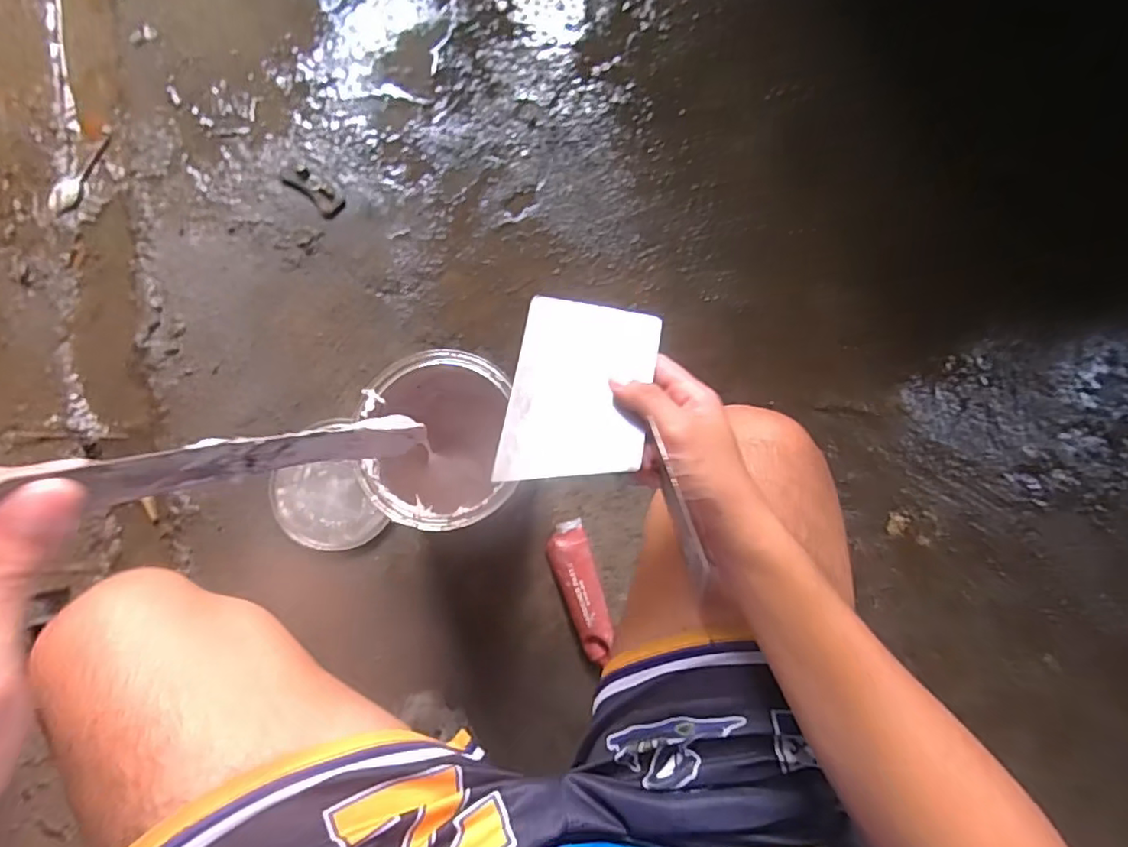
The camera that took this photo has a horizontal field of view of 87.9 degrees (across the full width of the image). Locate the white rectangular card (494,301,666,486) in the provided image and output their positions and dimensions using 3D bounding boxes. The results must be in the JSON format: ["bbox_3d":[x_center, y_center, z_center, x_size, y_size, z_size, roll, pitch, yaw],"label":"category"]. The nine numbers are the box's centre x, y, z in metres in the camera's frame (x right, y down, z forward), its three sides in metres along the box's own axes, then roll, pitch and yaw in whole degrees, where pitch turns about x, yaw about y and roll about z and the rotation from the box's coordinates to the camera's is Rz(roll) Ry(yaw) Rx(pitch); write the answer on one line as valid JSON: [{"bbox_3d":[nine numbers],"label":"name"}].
[{"bbox_3d":[0.011,-0.025,0.404,0.099,0.005,0.137,4,67,17],"label":"white rectangular card"}]

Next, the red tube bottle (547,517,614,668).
[{"bbox_3d":[0.021,0.201,0.704,0.047,0.036,0.165,-16,82,-7],"label":"red tube bottle"}]

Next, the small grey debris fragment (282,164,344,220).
[{"bbox_3d":[-0.327,-0.307,0.768,0.086,0.010,0.035,42,80,3],"label":"small grey debris fragment"}]

